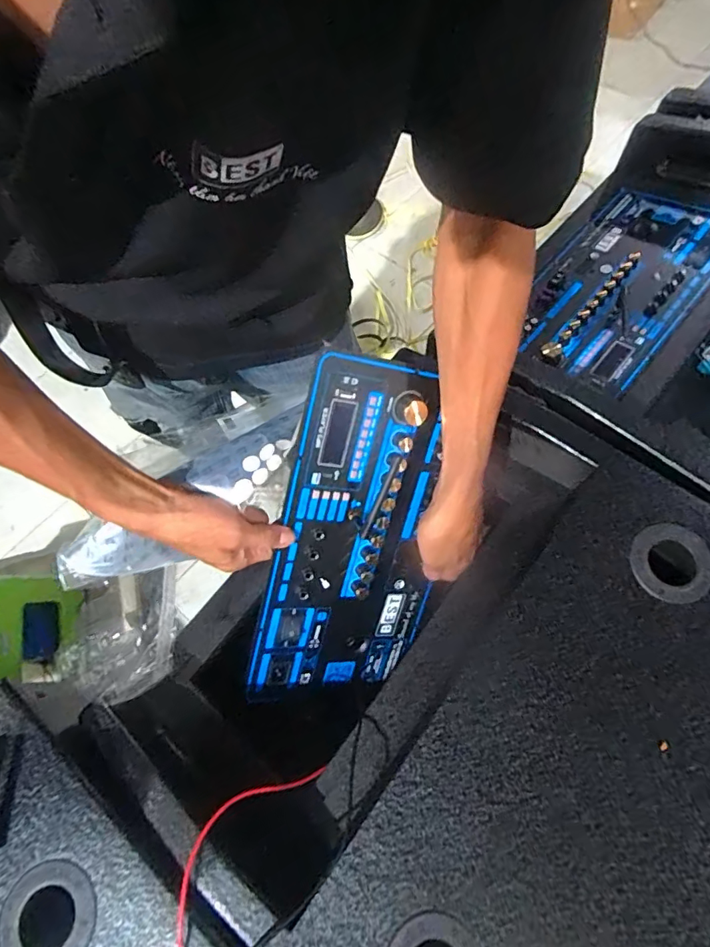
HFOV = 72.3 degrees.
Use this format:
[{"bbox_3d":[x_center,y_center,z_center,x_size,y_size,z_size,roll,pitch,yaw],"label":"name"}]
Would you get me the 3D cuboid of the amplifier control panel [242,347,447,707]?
[{"bbox_3d":[0.008,0.073,0.476,0.169,0.351,0.022,6,20,-24],"label":"amplifier control panel"}]

